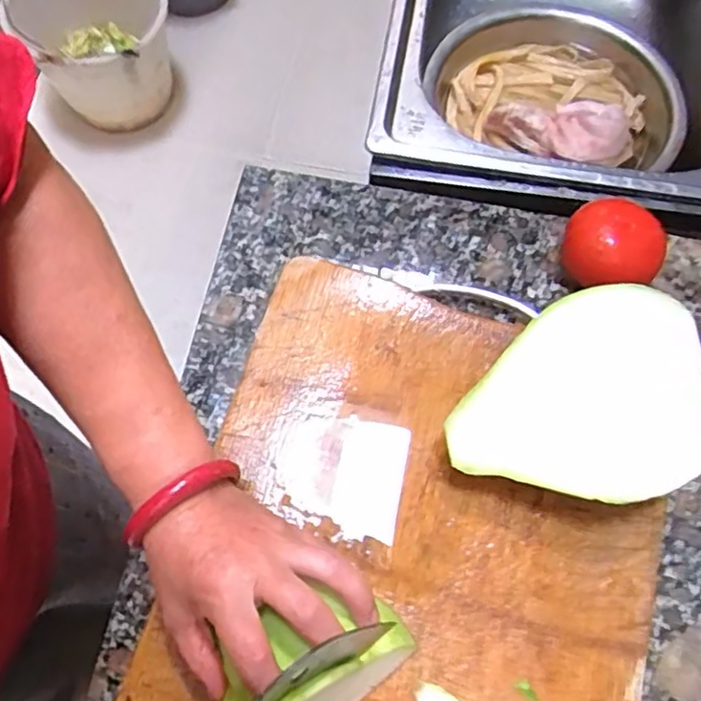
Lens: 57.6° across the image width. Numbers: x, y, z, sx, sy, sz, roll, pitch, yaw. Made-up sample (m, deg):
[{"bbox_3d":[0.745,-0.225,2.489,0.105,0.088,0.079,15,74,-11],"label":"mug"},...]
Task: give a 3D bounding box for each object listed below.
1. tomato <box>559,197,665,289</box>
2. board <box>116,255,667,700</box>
[{"bbox_3d":[0.191,-0.075,0.475,0.071,0.051,0.062,26,72,10],"label":"tomato"},{"bbox_3d":[0.037,0.148,0.409,0.295,0.025,0.386,16,70,7],"label":"board"}]

